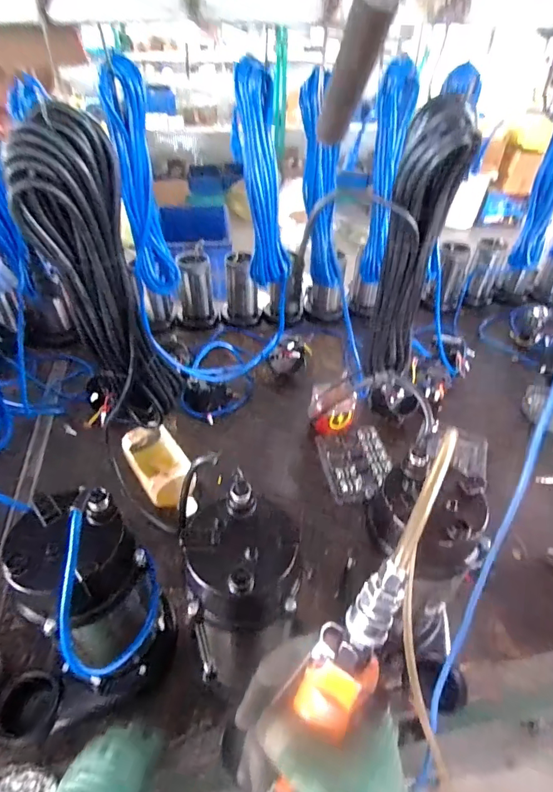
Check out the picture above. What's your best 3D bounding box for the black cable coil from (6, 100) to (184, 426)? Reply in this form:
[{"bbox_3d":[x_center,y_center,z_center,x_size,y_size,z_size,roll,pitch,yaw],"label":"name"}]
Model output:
[{"bbox_3d":[-0.173,-0.098,0.446,0.092,0.338,0.063,-8,45,-11],"label":"black cable coil"}]

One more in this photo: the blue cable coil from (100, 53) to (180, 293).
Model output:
[{"bbox_3d":[-0.218,-0.330,0.698,0.074,0.338,0.041,-16,47,-18],"label":"blue cable coil"}]

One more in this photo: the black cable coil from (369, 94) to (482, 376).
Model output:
[{"bbox_3d":[0.152,-0.141,0.488,0.063,0.322,0.081,17,46,14],"label":"black cable coil"}]

